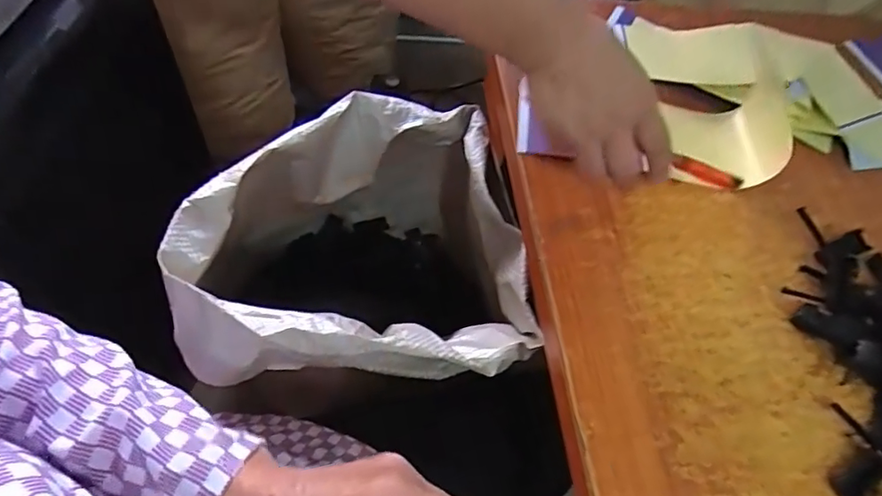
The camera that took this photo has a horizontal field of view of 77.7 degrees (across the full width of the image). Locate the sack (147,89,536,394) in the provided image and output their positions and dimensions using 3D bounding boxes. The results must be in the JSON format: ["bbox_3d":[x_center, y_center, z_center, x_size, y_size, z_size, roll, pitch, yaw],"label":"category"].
[{"bbox_3d":[-0.086,0.021,0.628,0.304,0.397,0.339,-4,60,-10],"label":"sack"}]

